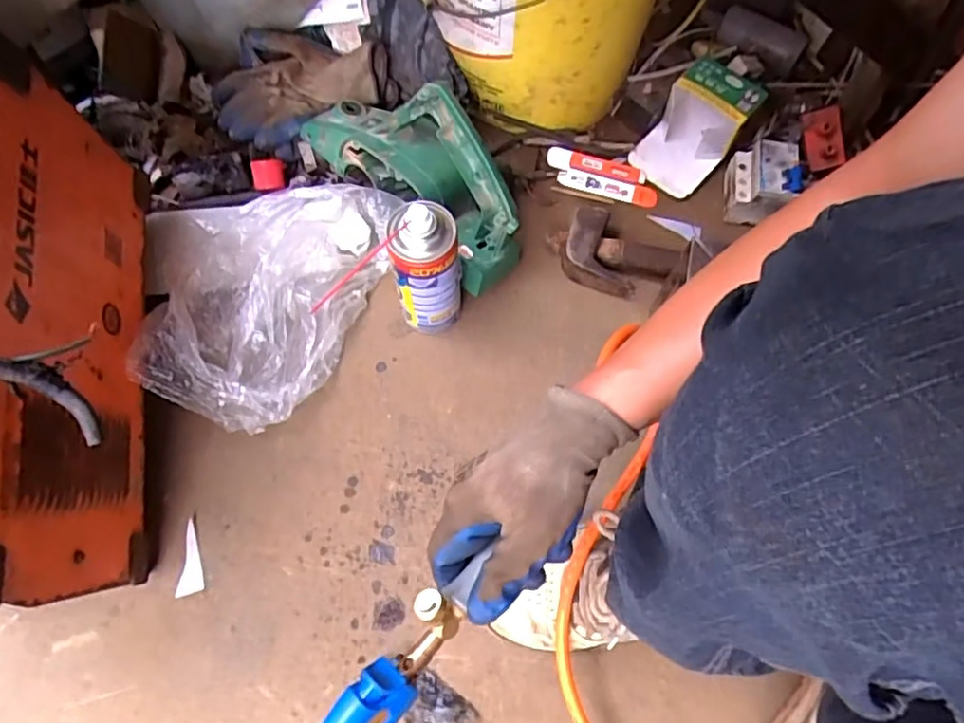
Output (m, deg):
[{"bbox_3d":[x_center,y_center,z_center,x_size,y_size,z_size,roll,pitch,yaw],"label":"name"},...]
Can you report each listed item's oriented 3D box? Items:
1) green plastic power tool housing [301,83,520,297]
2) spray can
[{"bbox_3d":[-0.075,-0.208,0.666,0.271,0.162,0.089,42,74,15],"label":"green plastic power tool housing"},{"bbox_3d":[-0.054,-0.089,0.608,0.064,0.179,0.059,0,69,0],"label":"spray can"}]

